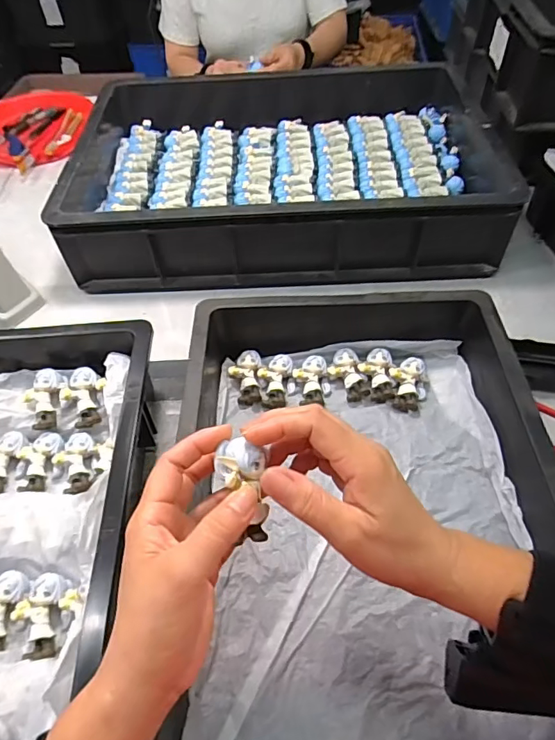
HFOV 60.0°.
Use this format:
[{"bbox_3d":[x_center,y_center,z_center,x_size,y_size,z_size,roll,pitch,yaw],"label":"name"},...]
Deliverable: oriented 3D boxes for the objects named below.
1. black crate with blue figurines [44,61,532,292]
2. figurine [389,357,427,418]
[{"bbox_3d":[-0.004,-0.325,0.733,0.606,0.129,0.424,-2,51,1],"label":"black crate with blue figurines"},{"bbox_3d":[0.144,0.016,0.524,0.038,0.024,0.062,-3,51,1],"label":"figurine"}]

